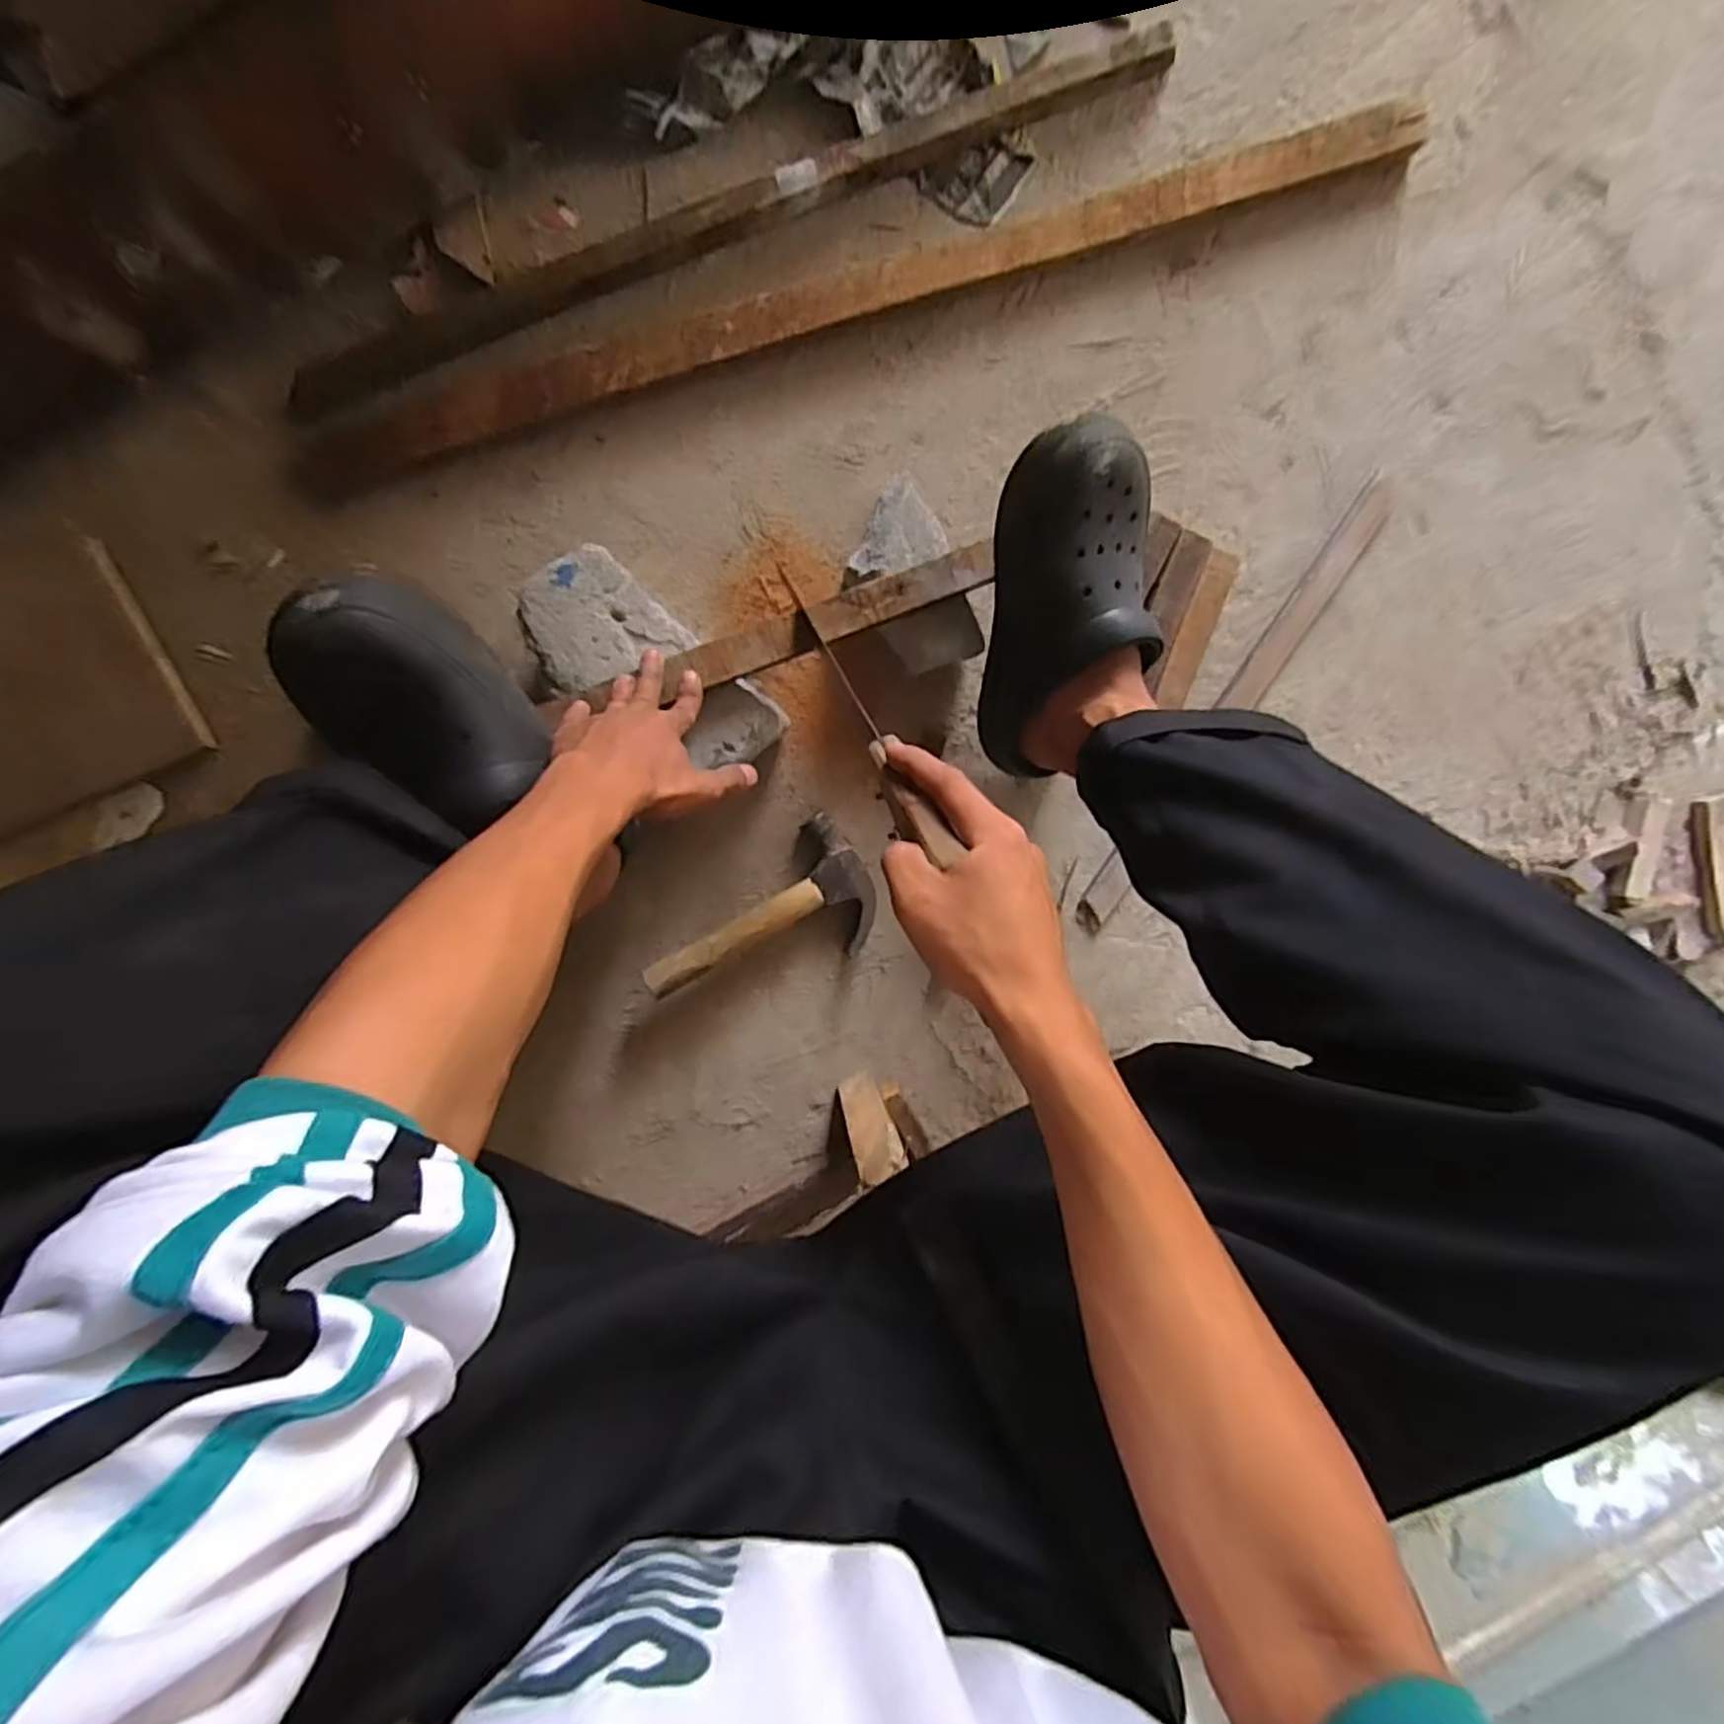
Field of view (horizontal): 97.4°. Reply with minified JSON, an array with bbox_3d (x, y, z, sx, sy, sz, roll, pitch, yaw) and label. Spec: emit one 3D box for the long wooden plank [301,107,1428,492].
[{"bbox_3d":[0.010,-0.483,0.641,0.978,0.031,0.057,-19,97,-4],"label":"long wooden plank"}]

